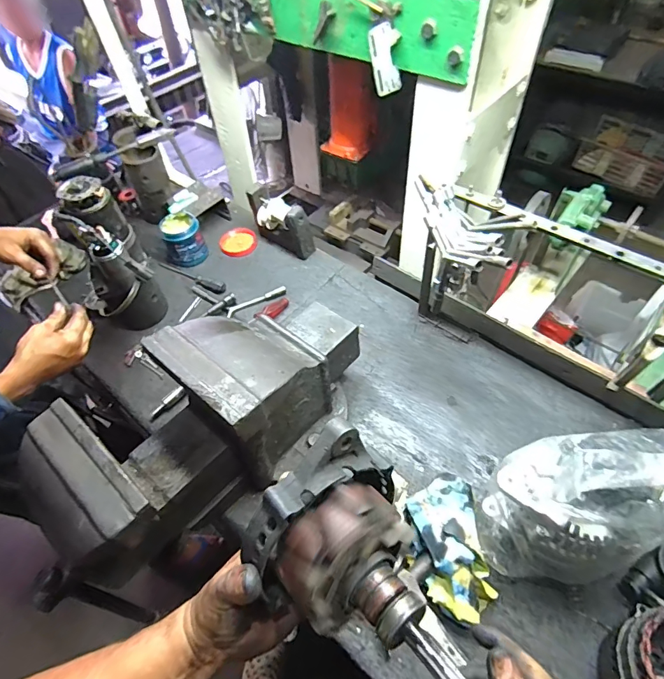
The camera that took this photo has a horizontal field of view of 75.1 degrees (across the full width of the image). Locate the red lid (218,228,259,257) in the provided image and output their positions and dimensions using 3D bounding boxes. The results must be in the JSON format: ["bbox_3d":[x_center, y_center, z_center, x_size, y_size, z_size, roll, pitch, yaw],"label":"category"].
[{"bbox_3d":[-0.241,-0.250,1.111,0.097,0.016,0.091,-2,52,2],"label":"red lid"}]

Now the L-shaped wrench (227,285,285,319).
[{"bbox_3d":[-0.171,-0.088,0.984,0.145,0.014,0.026,-24,54,-15],"label":"L-shaped wrench"}]

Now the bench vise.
[{"bbox_3d":[-0.174,0.116,0.623,0.183,0.235,0.541,34,61,26],"label":"bench vise"}]

